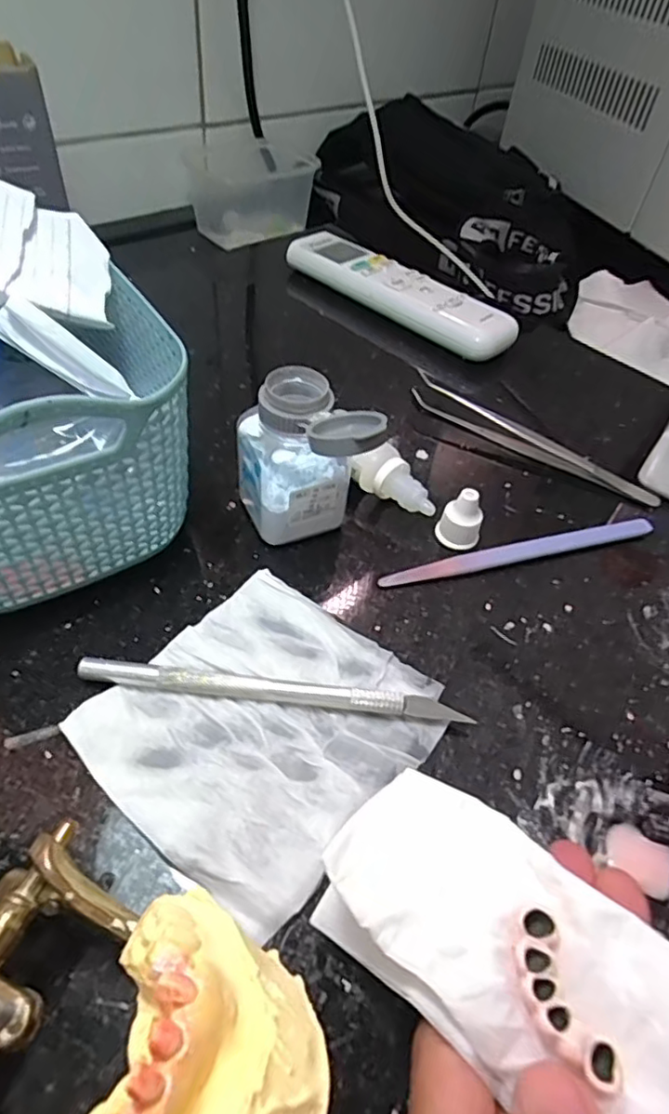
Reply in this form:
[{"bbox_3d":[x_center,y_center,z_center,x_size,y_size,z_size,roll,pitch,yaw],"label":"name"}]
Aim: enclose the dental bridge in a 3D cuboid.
[{"bbox_3d":[0.051,0.101,0.138,0.013,0.007,0.034,-10,49,-15],"label":"dental bridge"}]

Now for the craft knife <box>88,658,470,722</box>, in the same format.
[{"bbox_3d":[-0.022,0.049,0.216,0.136,0.008,0.007,6,47,0],"label":"craft knife"}]

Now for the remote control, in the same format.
[{"bbox_3d":[0.043,-0.184,0.419,0.178,0.026,0.040,36,54,25],"label":"remote control"}]

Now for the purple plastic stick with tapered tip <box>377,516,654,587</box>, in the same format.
[{"bbox_3d":[0.087,-0.002,0.275,0.138,0.005,0.012,-11,50,-16],"label":"purple plastic stick with tapered tip"}]

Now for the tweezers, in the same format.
[{"bbox_3d":[0.106,-0.065,0.323,0.142,0.019,0.008,27,51,18],"label":"tweezers"}]

